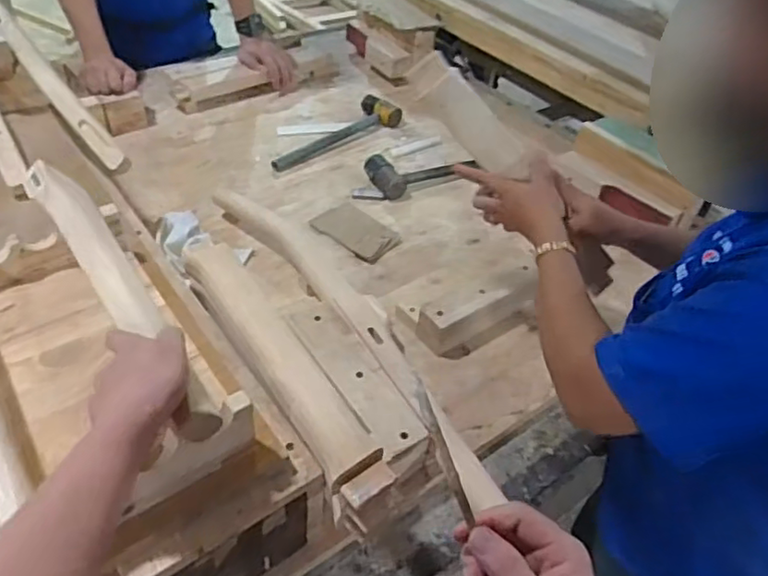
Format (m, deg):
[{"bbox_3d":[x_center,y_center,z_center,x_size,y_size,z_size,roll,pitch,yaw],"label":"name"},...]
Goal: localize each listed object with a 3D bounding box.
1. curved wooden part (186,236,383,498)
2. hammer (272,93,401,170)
[{"bbox_3d":[-0.121,0.065,0.673,0.064,0.042,0.363,-23,50,-27],"label":"curved wooden part"},{"bbox_3d":[-0.090,-0.320,1.284,0.104,0.045,0.314,30,48,23],"label":"hammer"}]

